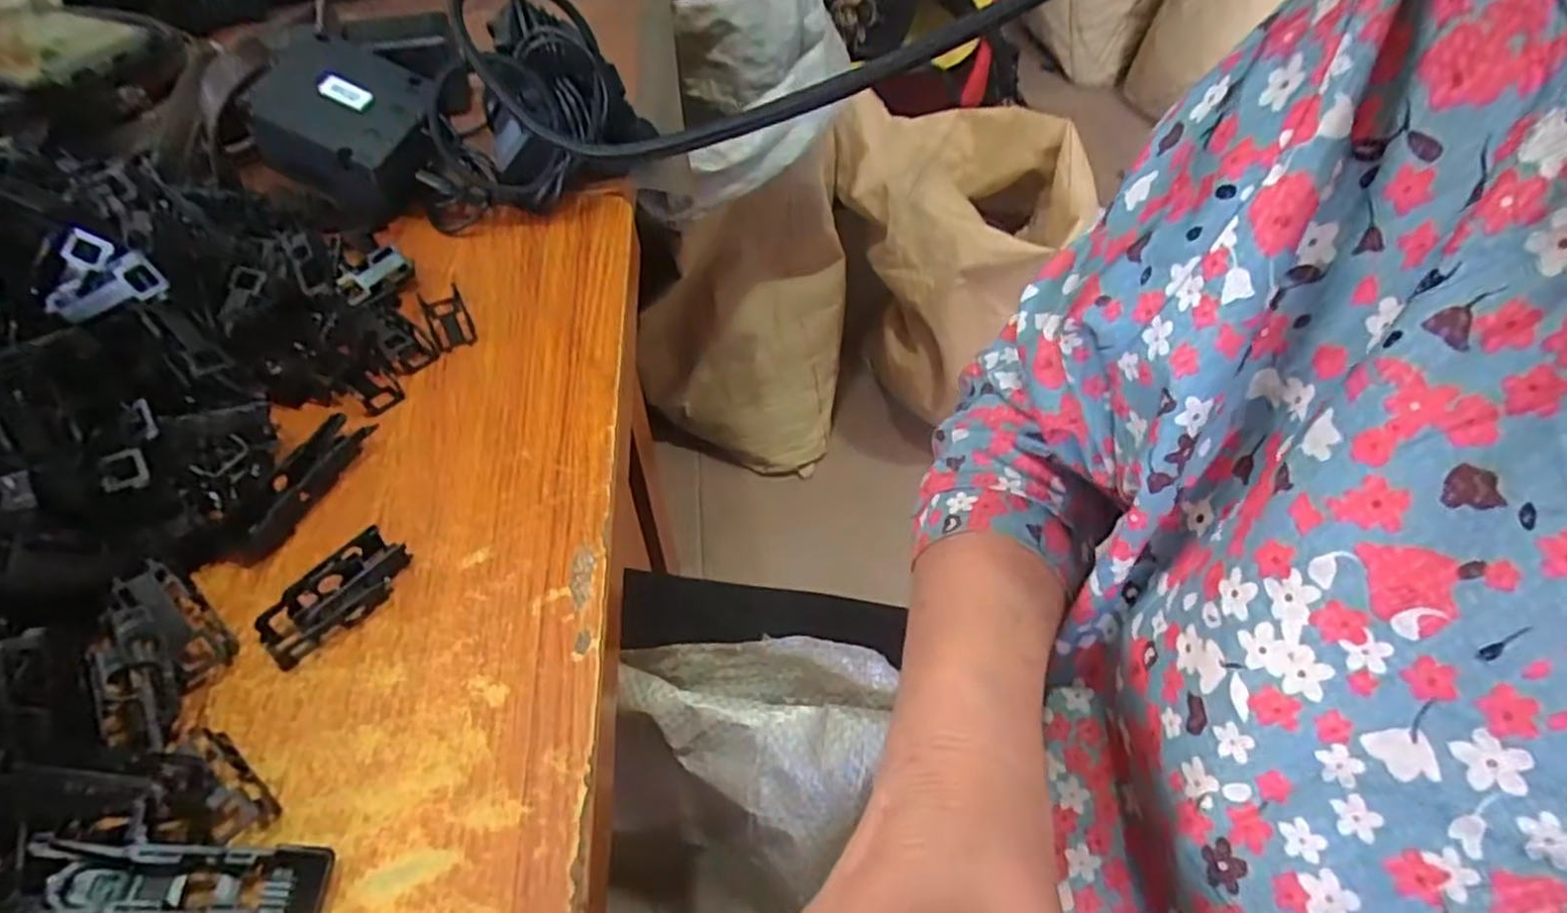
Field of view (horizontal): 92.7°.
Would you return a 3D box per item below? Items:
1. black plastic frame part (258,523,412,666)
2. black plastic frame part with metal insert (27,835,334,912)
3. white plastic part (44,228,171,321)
[{"bbox_3d":[-0.159,0.049,0.265,0.022,0.013,0.051,26,55,22],"label":"black plastic frame part"},{"bbox_3d":[-0.158,0.112,0.196,0.066,0.013,0.019,12,48,-15],"label":"black plastic frame part with metal insert"},{"bbox_3d":[-0.269,-0.070,0.290,0.041,0.018,0.034,29,56,24],"label":"white plastic part"}]

